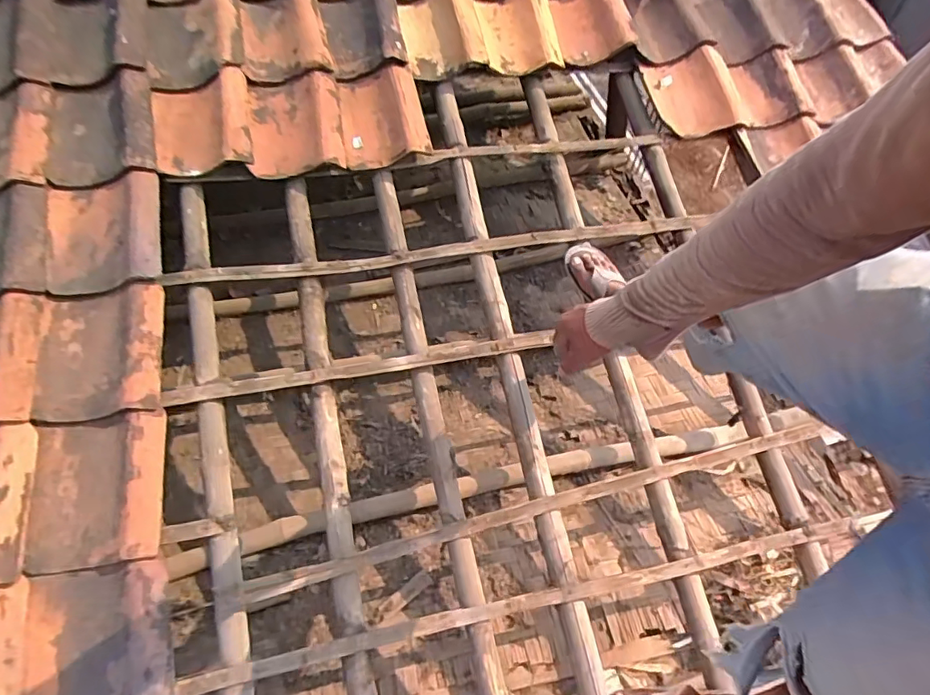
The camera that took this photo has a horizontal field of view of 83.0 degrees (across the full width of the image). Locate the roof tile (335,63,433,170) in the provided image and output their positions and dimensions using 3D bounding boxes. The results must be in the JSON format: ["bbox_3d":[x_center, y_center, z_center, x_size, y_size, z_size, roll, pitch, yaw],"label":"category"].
[{"bbox_3d":[-0.200,-0.547,1.242,0.194,0.041,0.224,-16,88,-3],"label":"roof tile"}]

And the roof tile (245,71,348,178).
[{"bbox_3d":[-0.388,-0.512,1.192,0.207,0.060,0.239,-10,79,-4],"label":"roof tile"}]

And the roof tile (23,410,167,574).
[{"bbox_3d":[-0.642,0.250,0.923,0.191,0.076,0.254,1,69,-29],"label":"roof tile"}]

